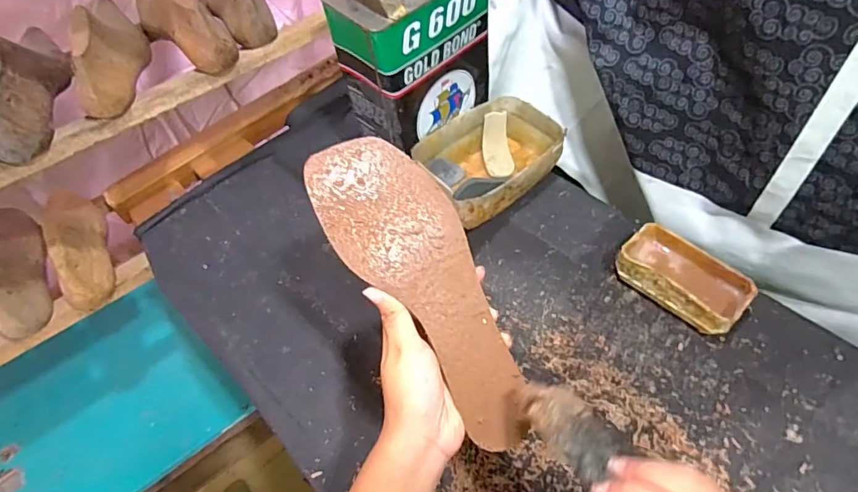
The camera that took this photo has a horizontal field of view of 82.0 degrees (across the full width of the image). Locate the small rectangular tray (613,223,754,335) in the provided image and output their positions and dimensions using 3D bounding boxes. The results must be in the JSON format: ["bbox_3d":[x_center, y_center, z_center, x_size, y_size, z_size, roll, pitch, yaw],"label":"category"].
[{"bbox_3d":[0.269,0.037,0.525,0.128,0.044,0.080,37,63,28],"label":"small rectangular tray"}]

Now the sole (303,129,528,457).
[{"bbox_3d":[0.002,0.029,0.347,0.082,0.012,0.238,-31,88,-18],"label":"sole"}]

